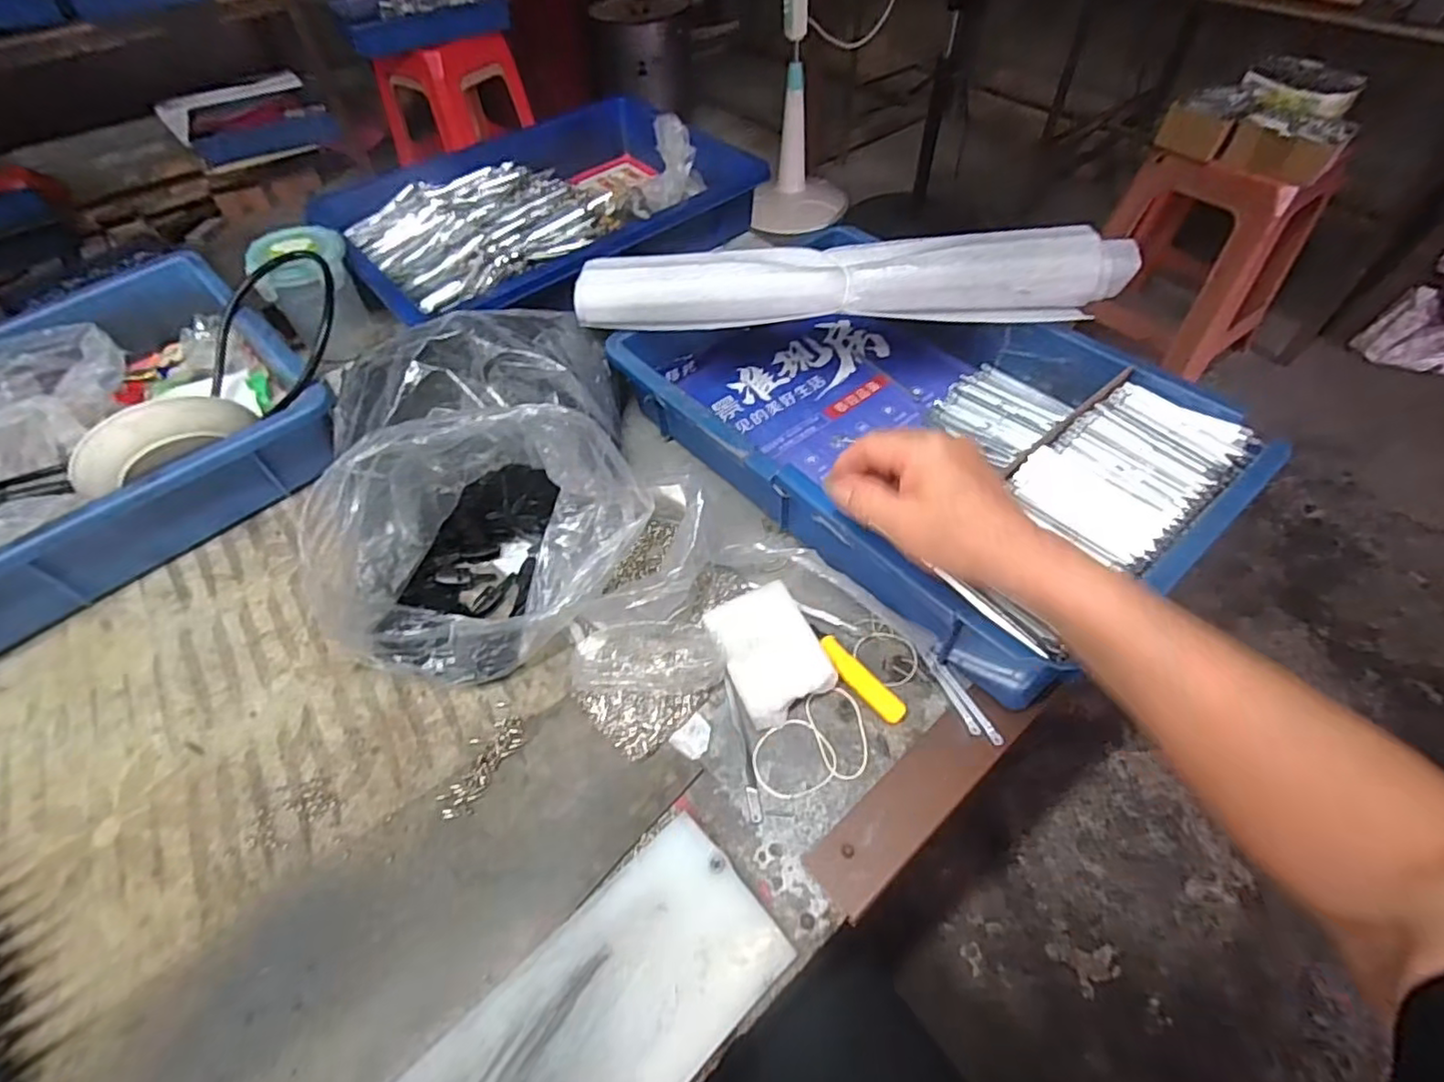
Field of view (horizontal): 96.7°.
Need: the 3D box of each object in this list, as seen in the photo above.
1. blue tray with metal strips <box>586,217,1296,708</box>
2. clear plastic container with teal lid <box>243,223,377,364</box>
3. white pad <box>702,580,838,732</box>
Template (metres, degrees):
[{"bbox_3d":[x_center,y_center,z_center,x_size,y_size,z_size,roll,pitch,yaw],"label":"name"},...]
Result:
[{"bbox_3d":[0.146,-0.094,0.521,0.287,0.095,0.430,-36,60,-23],"label":"blue tray with metal strips"},{"bbox_3d":[-0.384,-0.232,0.612,0.082,0.105,0.069,-28,57,-18],"label":"clear plastic container with teal lid"},{"bbox_3d":[0.031,0.073,0.426,0.062,0.016,0.083,-24,56,-15],"label":"white pad"}]

